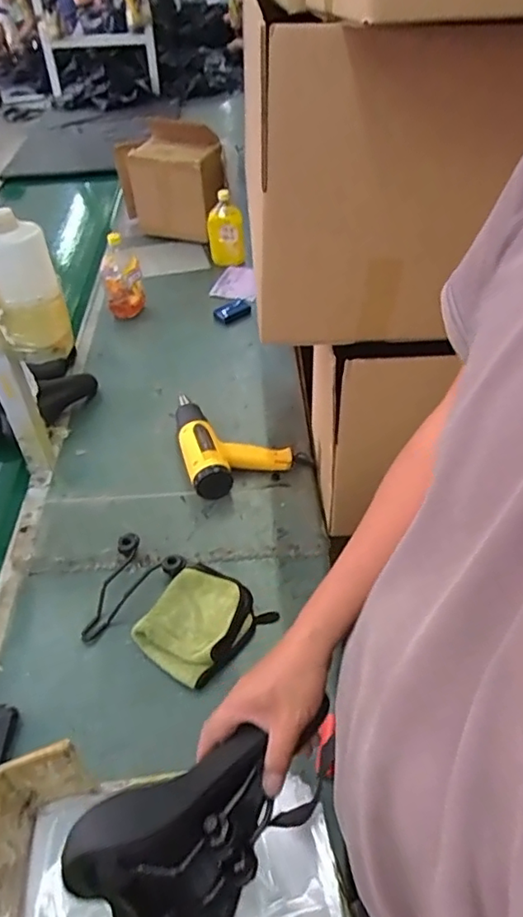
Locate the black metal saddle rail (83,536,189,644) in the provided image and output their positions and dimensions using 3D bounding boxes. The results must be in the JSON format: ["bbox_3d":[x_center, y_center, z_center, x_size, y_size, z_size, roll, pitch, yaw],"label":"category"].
[{"bbox_3d":[-0.212,0.201,0.887,0.121,0.031,0.177,20,47,21],"label":"black metal saddle rail"}]

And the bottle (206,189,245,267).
[{"bbox_3d":[-0.101,-0.644,1.633,0.102,0.184,0.060,-3,43,-2],"label":"bottle"}]

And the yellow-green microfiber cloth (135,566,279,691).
[{"bbox_3d":[-0.090,0.241,0.845,0.145,0.030,0.157,28,50,27],"label":"yellow-green microfiber cloth"}]

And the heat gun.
[{"bbox_3d":[-0.061,-0.045,1.122,0.200,0.068,0.256,-12,44,-11],"label":"heat gun"}]

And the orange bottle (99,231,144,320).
[{"bbox_3d":[-0.352,-0.460,1.448,0.096,0.197,0.079,-10,44,-9],"label":"orange bottle"}]

